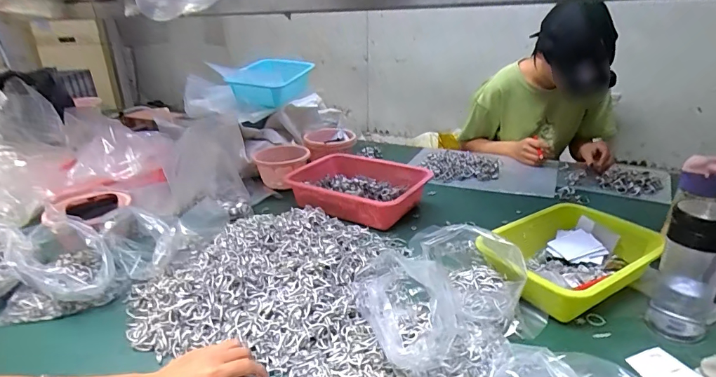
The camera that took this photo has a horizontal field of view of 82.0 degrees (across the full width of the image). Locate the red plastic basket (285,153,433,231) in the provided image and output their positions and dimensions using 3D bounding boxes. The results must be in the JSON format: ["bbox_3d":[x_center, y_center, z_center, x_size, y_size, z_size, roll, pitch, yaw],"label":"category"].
[{"bbox_3d":[0.005,-0.001,0.967,0.310,0.092,0.211,10,26,25],"label":"red plastic basket"}]

